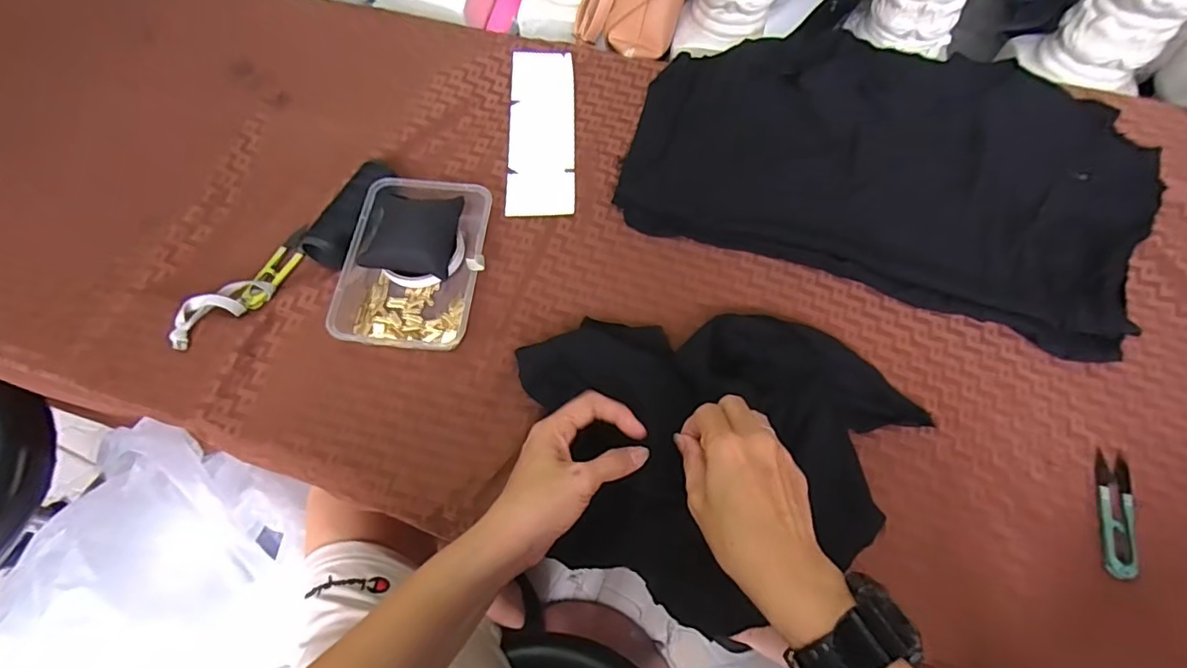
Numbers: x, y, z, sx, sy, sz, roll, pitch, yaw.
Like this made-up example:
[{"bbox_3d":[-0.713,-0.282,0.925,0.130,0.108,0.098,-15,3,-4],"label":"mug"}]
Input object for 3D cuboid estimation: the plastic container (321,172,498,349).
[{"bbox_3d":[-0.163,-0.069,0.510,0.124,0.040,0.176,5,67,5],"label":"plastic container"}]

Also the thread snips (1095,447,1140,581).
[{"bbox_3d":[0.412,0.141,0.428,0.022,0.004,0.101,10,59,25],"label":"thread snips"}]

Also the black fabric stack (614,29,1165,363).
[{"bbox_3d":[0.296,-0.183,0.557,0.494,0.029,0.298,18,69,11],"label":"black fabric stack"}]

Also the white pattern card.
[{"bbox_3d":[-0.057,-0.227,0.602,0.071,0.005,0.226,-2,67,2],"label":"white pattern card"}]

